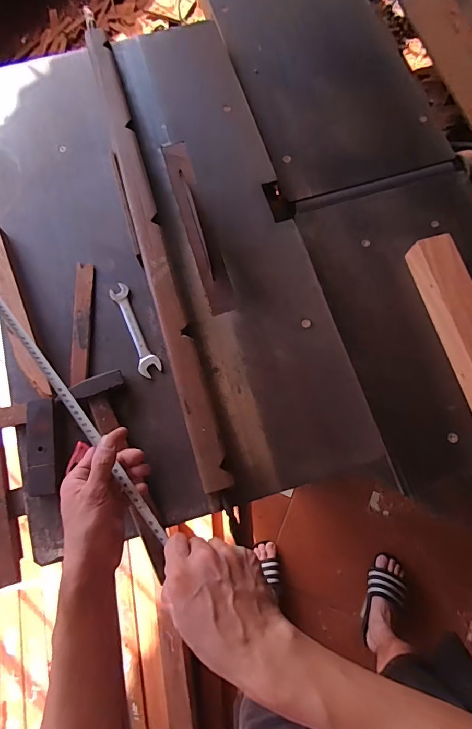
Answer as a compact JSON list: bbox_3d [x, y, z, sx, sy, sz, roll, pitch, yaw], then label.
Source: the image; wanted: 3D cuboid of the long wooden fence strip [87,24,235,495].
[{"bbox_3d":[-0.142,-0.217,0.651,0.055,0.058,0.839,-16,75,-4],"label":"long wooden fence strip"}]

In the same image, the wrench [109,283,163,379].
[{"bbox_3d":[-0.155,-0.055,0.625,0.031,0.008,0.158,-23,76,-6],"label":"wrench"}]

